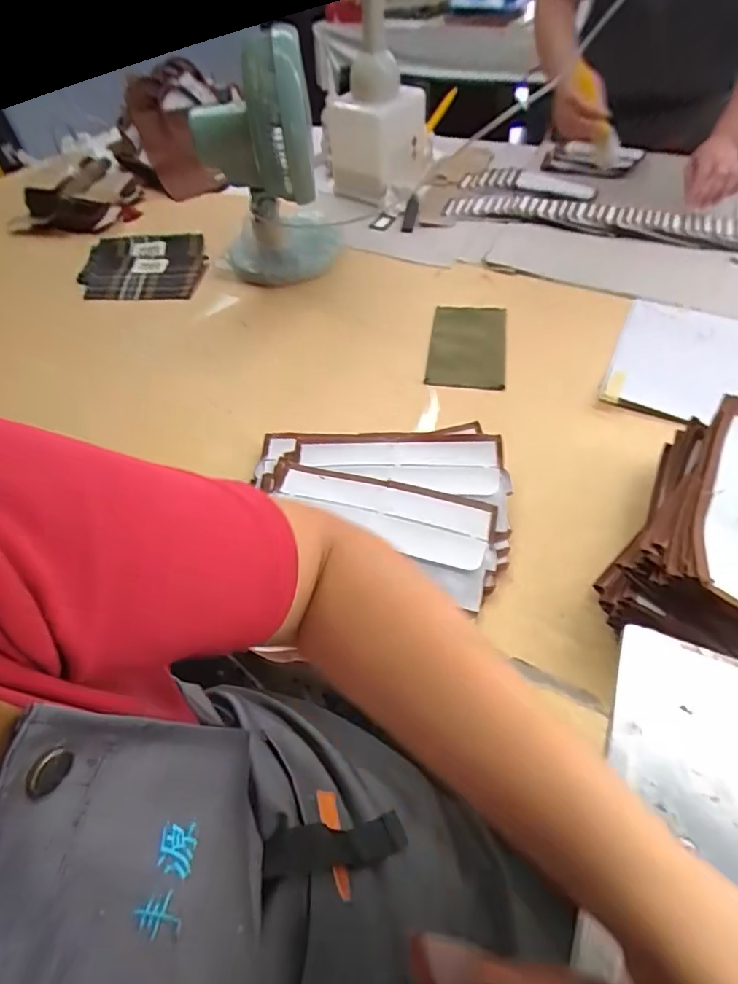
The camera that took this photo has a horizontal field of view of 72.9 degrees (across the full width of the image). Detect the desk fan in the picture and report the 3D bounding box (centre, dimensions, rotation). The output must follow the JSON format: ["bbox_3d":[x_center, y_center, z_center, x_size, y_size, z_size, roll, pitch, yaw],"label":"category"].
[{"bbox_3d":[-0.162,-0.506,0.795,0.188,0.281,0.193,-16,53,-7],"label":"desk fan"}]

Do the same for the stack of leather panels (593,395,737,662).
[{"bbox_3d":[0.320,0.036,0.449,0.138,0.111,0.269,28,60,24],"label":"stack of leather panels"}]

